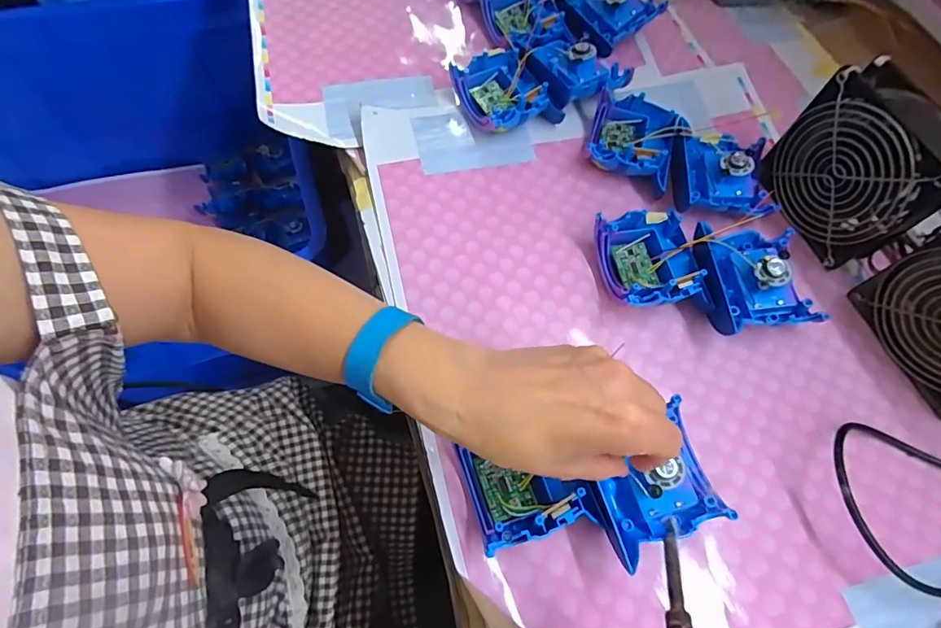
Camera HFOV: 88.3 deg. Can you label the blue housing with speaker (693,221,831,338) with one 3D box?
[{"bbox_3d":[0.225,-0.028,0.395,0.092,0.043,0.092,-6,65,-6],"label":"blue housing with speaker"}]

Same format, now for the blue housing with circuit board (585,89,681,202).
[{"bbox_3d":[0.149,-0.160,0.454,0.078,0.036,0.083,17,65,4],"label":"blue housing with circuit board"}]

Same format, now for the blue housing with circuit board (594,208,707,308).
[{"bbox_3d":[0.146,-0.042,0.400,0.082,0.037,0.083,-10,66,-9],"label":"blue housing with circuit board"}]

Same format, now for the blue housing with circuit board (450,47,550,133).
[{"bbox_3d":[0.028,-0.210,0.465,0.070,0.034,0.080,-23,69,-14],"label":"blue housing with circuit board"}]

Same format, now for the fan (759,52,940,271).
[{"bbox_3d":[0.316,-0.116,0.398,0.057,0.115,0.123,-14,67,-10],"label":"fan"}]

